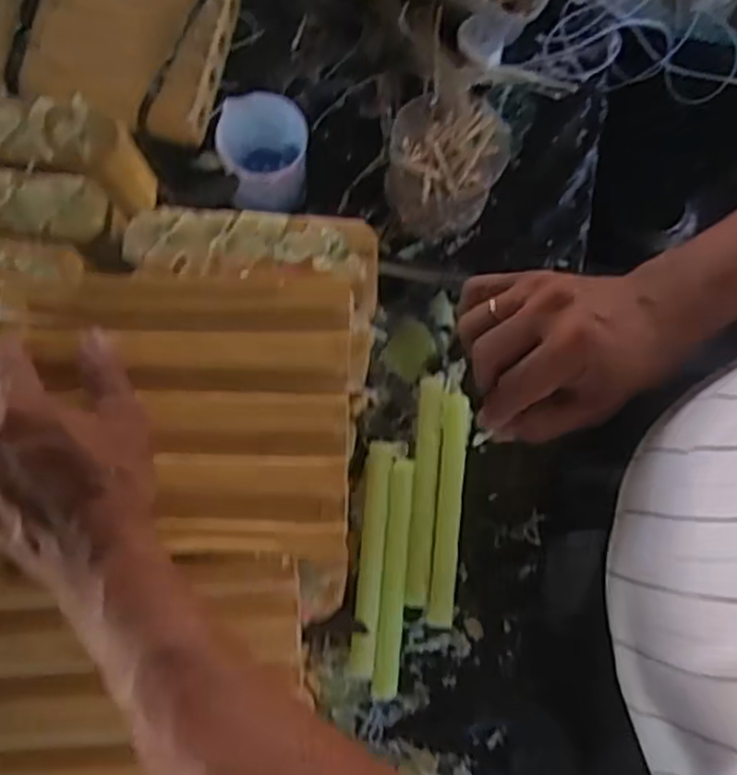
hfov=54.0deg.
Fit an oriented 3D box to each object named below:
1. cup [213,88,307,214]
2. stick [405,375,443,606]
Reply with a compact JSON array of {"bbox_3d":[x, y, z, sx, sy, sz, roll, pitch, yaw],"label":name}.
[{"bbox_3d":[-0.090,-0.206,0.652,0.072,0.091,0.073,-5,79,0],"label":"cup"},{"bbox_3d":[0.050,0.090,0.636,0.022,0.026,0.196,4,79,1],"label":"stick"}]

